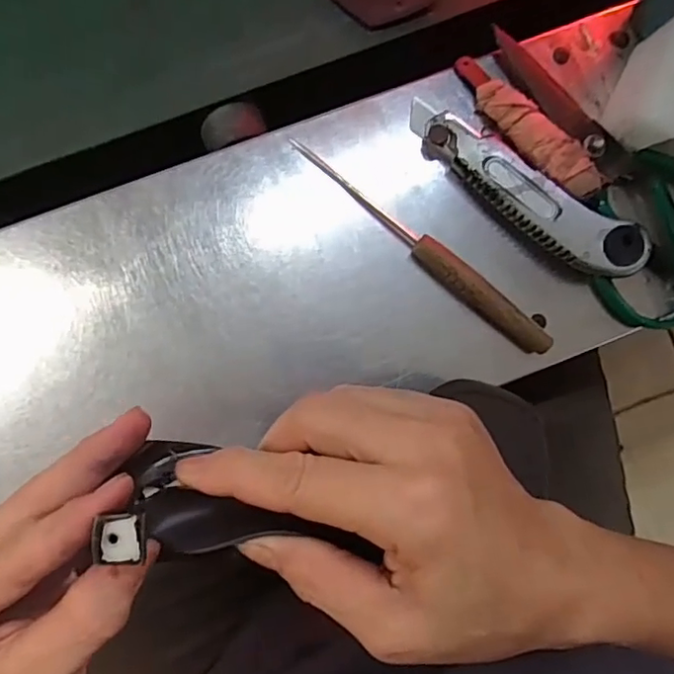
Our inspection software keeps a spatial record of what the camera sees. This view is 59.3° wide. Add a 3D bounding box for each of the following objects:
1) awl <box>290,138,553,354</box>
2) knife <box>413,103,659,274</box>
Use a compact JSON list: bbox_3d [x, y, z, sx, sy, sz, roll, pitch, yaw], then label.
[{"bbox_3d":[0.050,-0.055,0.357,0.194,0.014,0.017,40,85,0],"label":"awl"},{"bbox_3d":[0.110,-0.086,0.355,0.160,0.022,0.034,35,85,0],"label":"knife"}]

